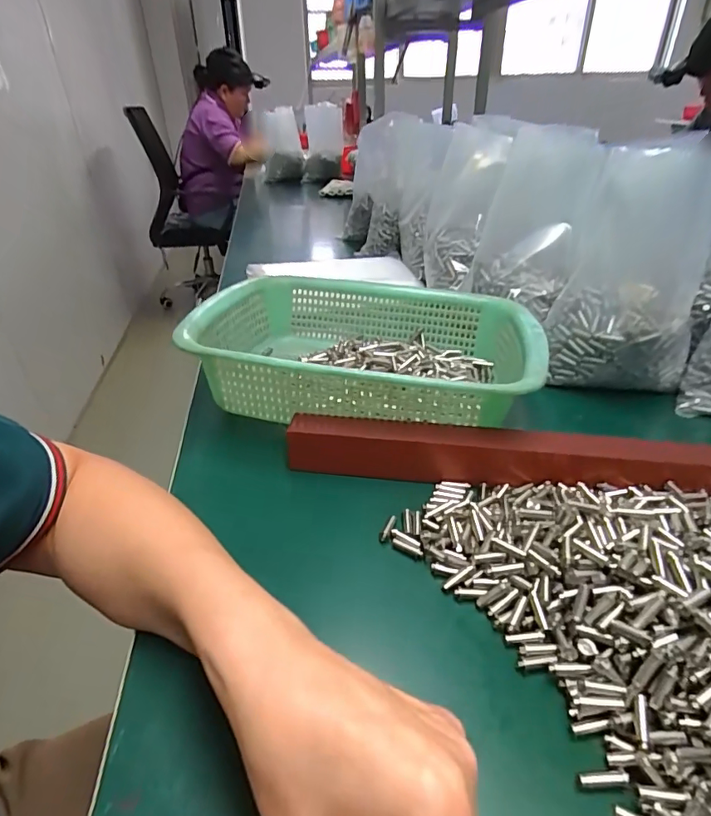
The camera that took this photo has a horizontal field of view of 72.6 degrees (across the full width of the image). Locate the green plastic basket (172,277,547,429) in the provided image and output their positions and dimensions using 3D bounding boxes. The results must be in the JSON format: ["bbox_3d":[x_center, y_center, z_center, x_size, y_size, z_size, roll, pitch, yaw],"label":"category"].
[{"bbox_3d":[0.011,-0.057,0.456,0.290,0.081,0.221,6,33,10],"label":"green plastic basket"}]

